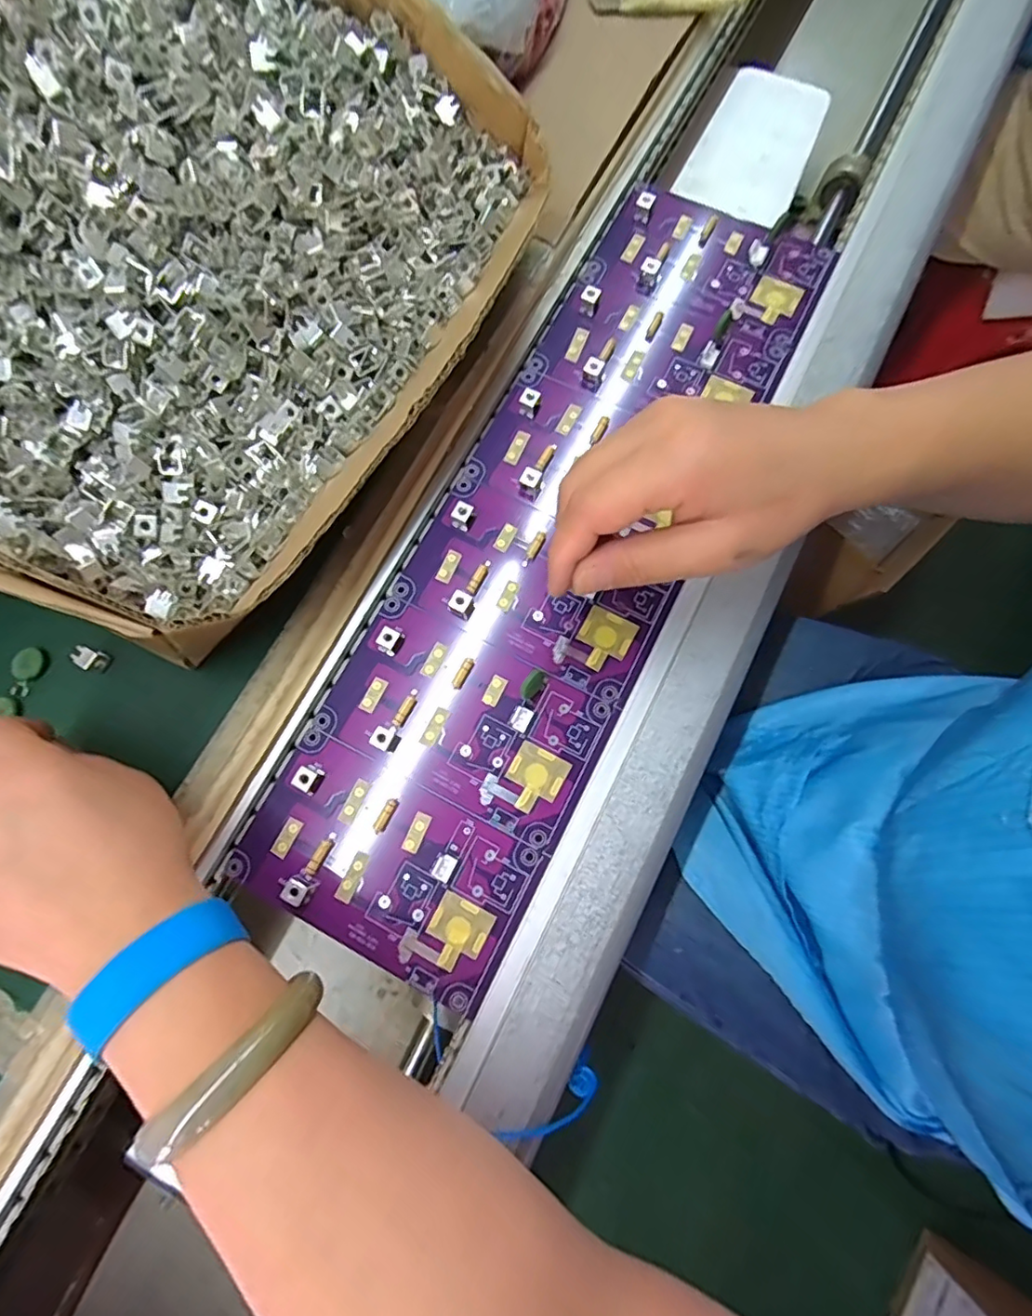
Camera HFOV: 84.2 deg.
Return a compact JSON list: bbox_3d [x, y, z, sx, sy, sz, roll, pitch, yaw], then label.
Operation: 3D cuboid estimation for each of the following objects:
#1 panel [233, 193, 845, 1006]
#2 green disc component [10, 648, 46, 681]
[{"bbox_3d":[0.029,-0.076,0.331,0.142,0.013,0.491,27,79,5],"label":"panel"},{"bbox_3d":[-0.256,0.003,0.301,0.014,0.006,0.017,8,76,3],"label":"green disc component"}]

